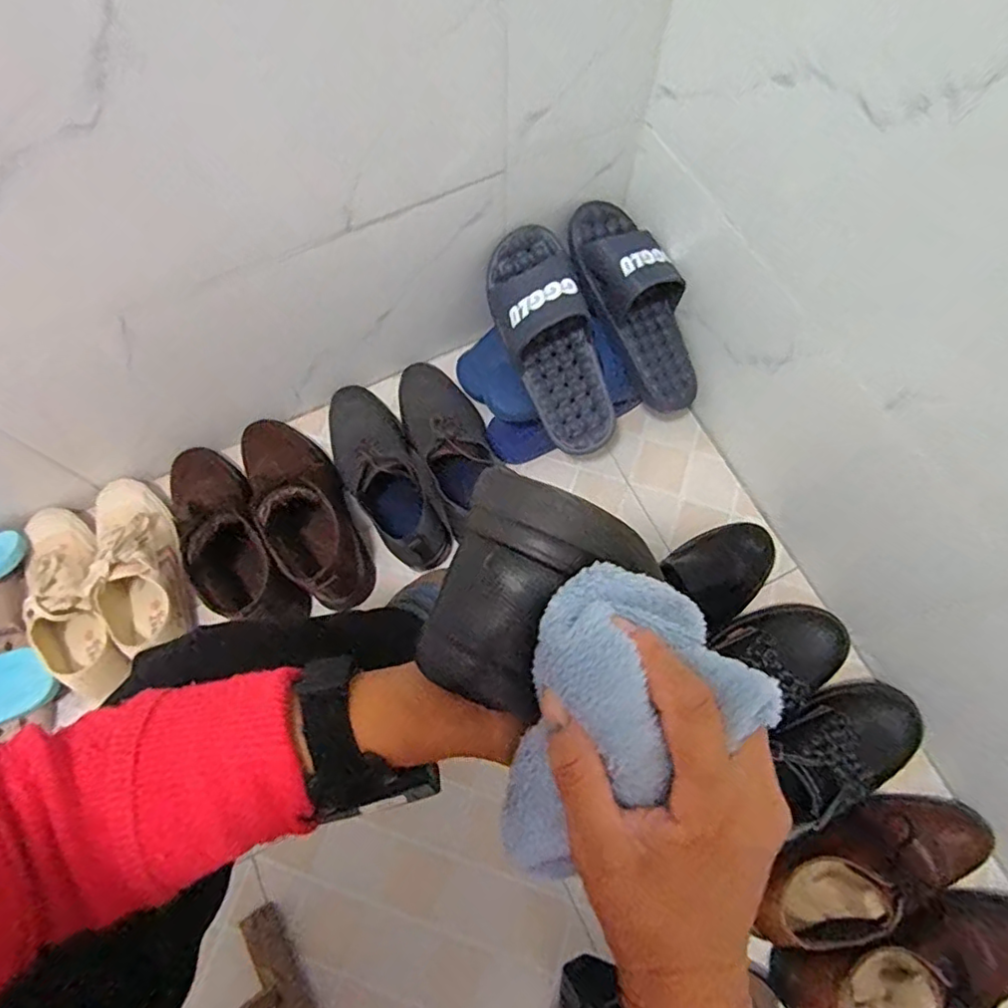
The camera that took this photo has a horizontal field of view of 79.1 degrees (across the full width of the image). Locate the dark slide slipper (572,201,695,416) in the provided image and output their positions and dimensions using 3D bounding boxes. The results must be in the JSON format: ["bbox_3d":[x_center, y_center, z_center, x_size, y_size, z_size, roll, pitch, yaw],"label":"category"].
[{"bbox_3d":[0.172,-0.246,0.767,0.117,0.087,0.281,-28,104,-9],"label":"dark slide slipper"}]

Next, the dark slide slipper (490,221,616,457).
[{"bbox_3d":[0.060,-0.197,0.733,0.103,0.073,0.276,-22,99,-8],"label":"dark slide slipper"}]

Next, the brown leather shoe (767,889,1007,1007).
[{"bbox_3d":[0.422,0.466,0.610,0.288,0.113,0.103,-9,70,-3],"label":"brown leather shoe"}]

